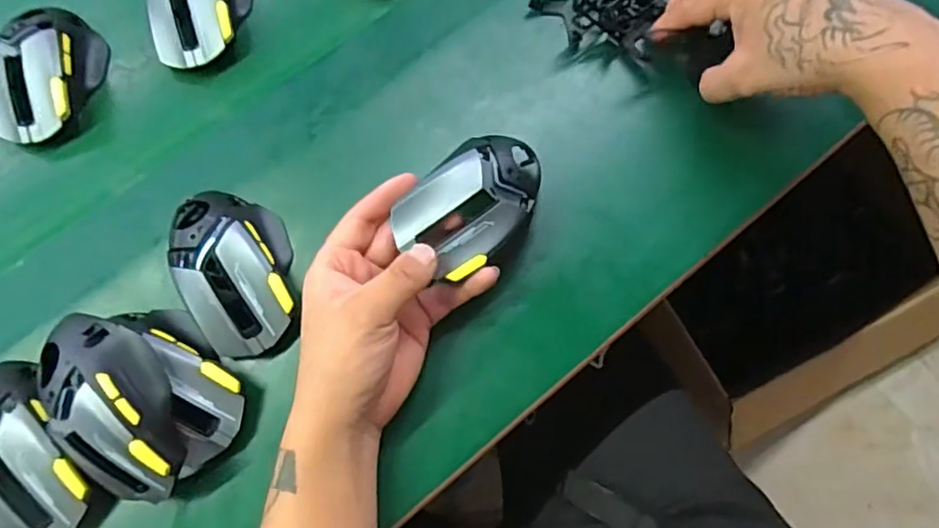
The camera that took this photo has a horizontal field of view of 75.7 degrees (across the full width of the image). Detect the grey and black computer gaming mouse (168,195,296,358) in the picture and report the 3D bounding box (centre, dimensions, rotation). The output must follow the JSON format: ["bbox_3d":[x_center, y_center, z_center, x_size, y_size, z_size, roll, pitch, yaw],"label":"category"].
[{"bbox_3d":[-0.155,0.003,0.399,0.072,0.043,0.116,-24,78,-7],"label":"grey and black computer gaming mouse"}]

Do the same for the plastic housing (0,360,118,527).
[{"bbox_3d":[-0.276,0.118,0.373,0.065,0.042,0.122,-36,79,-9],"label":"plastic housing"}]

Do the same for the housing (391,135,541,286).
[{"bbox_3d":[0.007,-0.040,0.385,0.105,0.040,0.062,-44,79,-9],"label":"housing"}]

